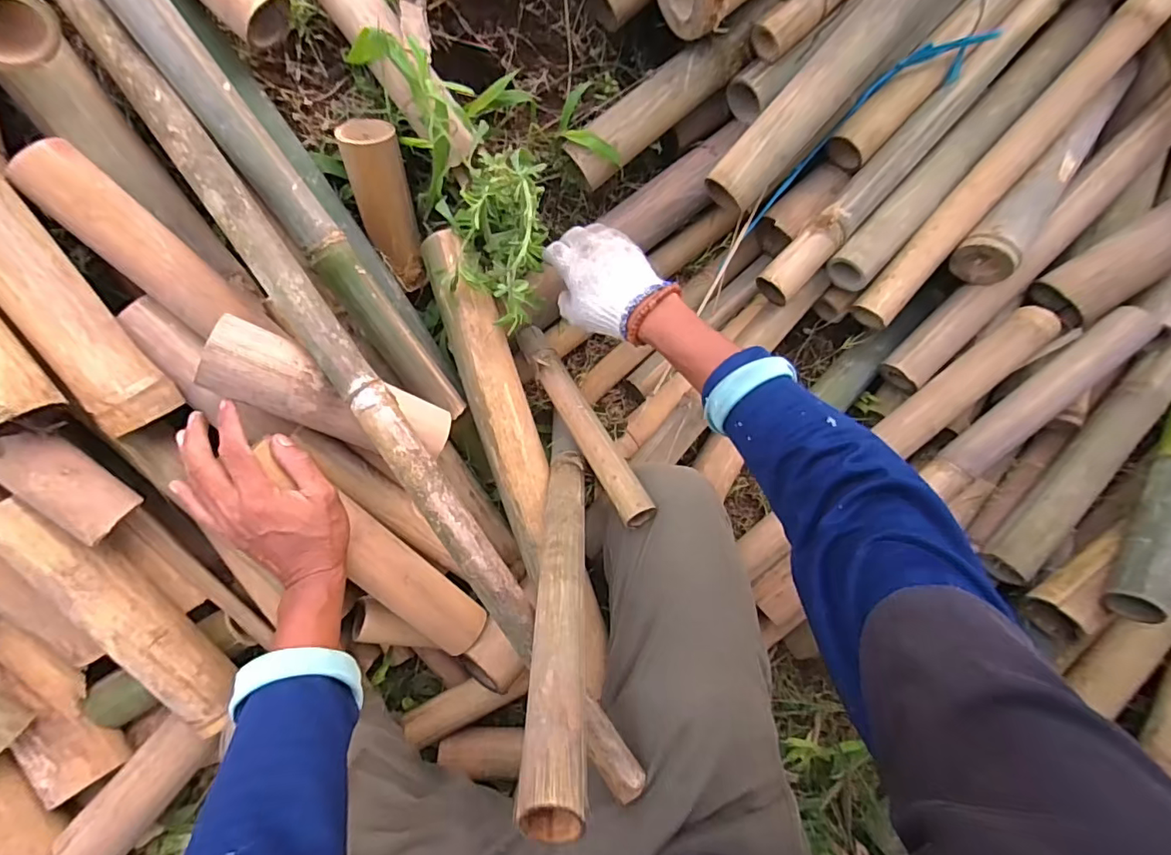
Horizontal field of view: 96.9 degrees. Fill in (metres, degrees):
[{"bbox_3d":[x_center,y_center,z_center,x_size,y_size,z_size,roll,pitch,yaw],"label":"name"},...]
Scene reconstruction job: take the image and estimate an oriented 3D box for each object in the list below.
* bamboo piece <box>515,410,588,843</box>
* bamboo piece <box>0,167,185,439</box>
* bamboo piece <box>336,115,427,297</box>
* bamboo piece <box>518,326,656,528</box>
[{"bbox_3d":[-0.021,0.115,0.463,0.040,0.413,0.034,8,119,-5],"label":"bamboo piece"},{"bbox_3d":[-0.466,-0.178,0.392,0.059,0.047,0.400,-29,110,-7],"label":"bamboo piece"},{"bbox_3d":[-0.220,-0.241,0.582,0.057,0.046,0.174,-12,130,-7],"label":"bamboo piece"},{"bbox_3d":[-0.009,-0.014,0.593,0.039,0.030,0.286,-28,58,-7],"label":"bamboo piece"}]

